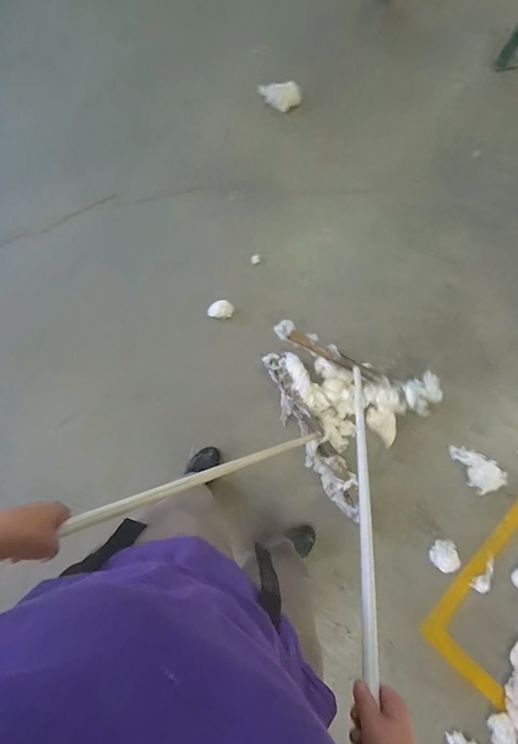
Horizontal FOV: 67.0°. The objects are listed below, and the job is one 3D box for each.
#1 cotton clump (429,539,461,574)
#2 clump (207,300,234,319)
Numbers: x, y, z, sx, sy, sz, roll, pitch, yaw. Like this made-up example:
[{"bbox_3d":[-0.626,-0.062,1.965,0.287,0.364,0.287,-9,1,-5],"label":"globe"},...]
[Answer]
[{"bbox_3d":[0.593,0.585,1.242,0.086,0.039,0.090,0,77,1],"label":"cotton clump"},{"bbox_3d":[-0.138,-0.227,1.415,0.097,0.052,0.062,-16,77,-2],"label":"clump"}]

